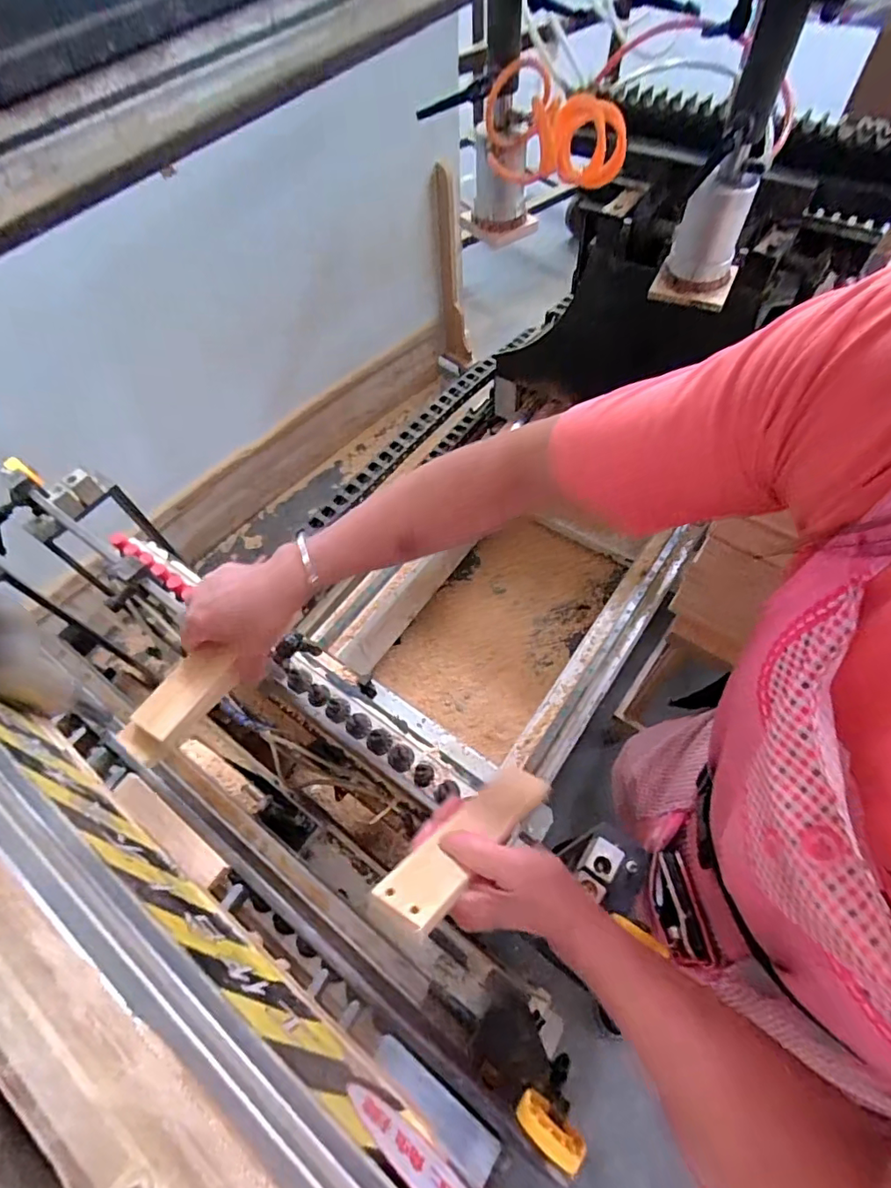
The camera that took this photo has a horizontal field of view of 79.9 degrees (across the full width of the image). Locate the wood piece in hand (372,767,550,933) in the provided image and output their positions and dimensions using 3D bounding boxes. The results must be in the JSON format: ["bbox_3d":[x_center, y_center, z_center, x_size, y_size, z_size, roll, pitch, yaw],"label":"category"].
[{"bbox_3d":[0.022,0.179,0.403,0.045,0.012,0.181,25,24,31],"label":"wood piece in hand"}]

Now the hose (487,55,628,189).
[{"bbox_3d":[0.151,-0.614,0.701,0.189,0.137,0.040,-4,60,2],"label":"hose"}]

